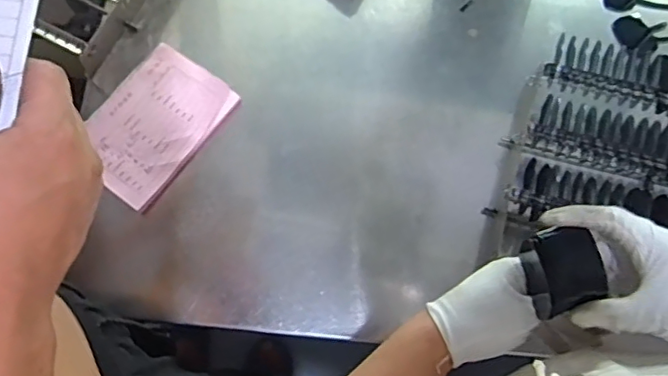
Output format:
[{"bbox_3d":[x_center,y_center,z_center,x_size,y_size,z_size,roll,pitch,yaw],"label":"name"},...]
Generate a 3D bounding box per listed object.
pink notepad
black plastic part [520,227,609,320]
[{"bbox_3d":[-0.208,-0.076,0.673,0.127,0.010,0.171,37,79,11],"label":"pink notepad"},{"bbox_3d":[0.170,0.061,0.427,0.049,0.033,0.057,-15,66,5],"label":"black plastic part"}]

